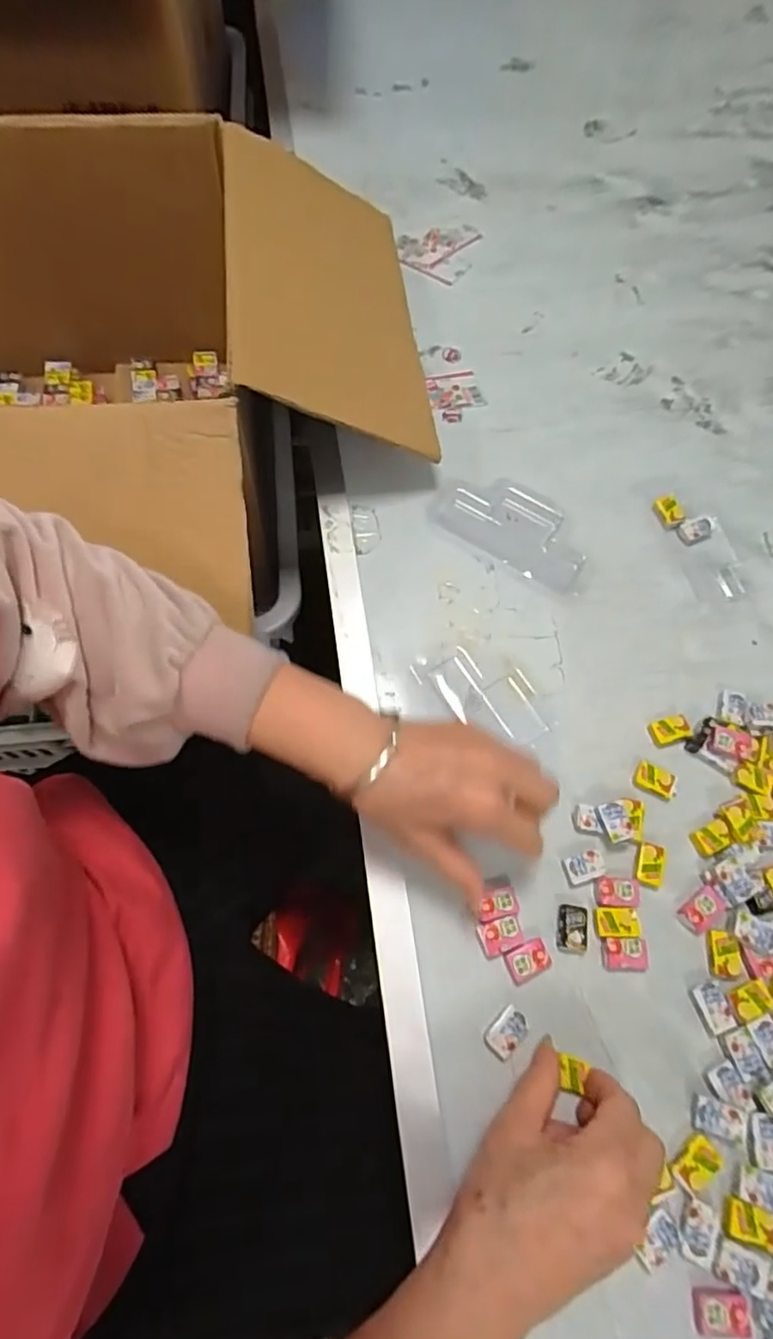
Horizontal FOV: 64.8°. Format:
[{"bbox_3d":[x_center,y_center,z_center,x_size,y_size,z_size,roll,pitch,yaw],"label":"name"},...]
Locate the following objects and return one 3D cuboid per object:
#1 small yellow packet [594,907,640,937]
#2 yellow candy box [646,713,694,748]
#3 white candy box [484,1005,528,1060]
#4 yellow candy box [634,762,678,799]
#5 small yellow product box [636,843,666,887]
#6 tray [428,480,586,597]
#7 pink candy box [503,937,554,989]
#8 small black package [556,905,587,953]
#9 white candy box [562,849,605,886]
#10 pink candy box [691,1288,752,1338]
[{"bbox_3d":[0.145,0.159,0.383,0.026,0.004,0.017,2,66,-2],"label":"small yellow packet"},{"bbox_3d":[0.202,0.044,0.434,0.027,0.008,0.017,-15,68,-9],"label":"yellow candy box"},{"bbox_3d":[0.071,0.213,0.358,0.026,0.009,0.018,-39,74,-18],"label":"white candy box"},{"bbox_3d":[0.186,0.077,0.420,0.029,0.008,0.017,27,68,9],"label":"yellow candy box"},{"bbox_3d":[0.173,0.127,0.400,0.017,0.007,0.027,18,67,5],"label":"small yellow product box"},{"bbox_3d":[0.107,-0.119,0.501,0.135,0.008,0.070,33,69,11],"label":"tray"},{"bbox_3d":[0.088,0.179,0.374,0.028,0.007,0.020,-23,70,-12],"label":"pink candy box"},{"bbox_3d":[0.117,0.163,0.382,0.019,0.005,0.027,7,66,0],"label":"small black package"},{"bbox_3d":[0.130,0.129,0.397,0.024,0.006,0.017,-15,68,-9],"label":"white candy box"},{"bbox_3d":[0.171,0.329,0.310,0.028,0.004,0.020,2,66,-2],"label":"pink candy box"}]

